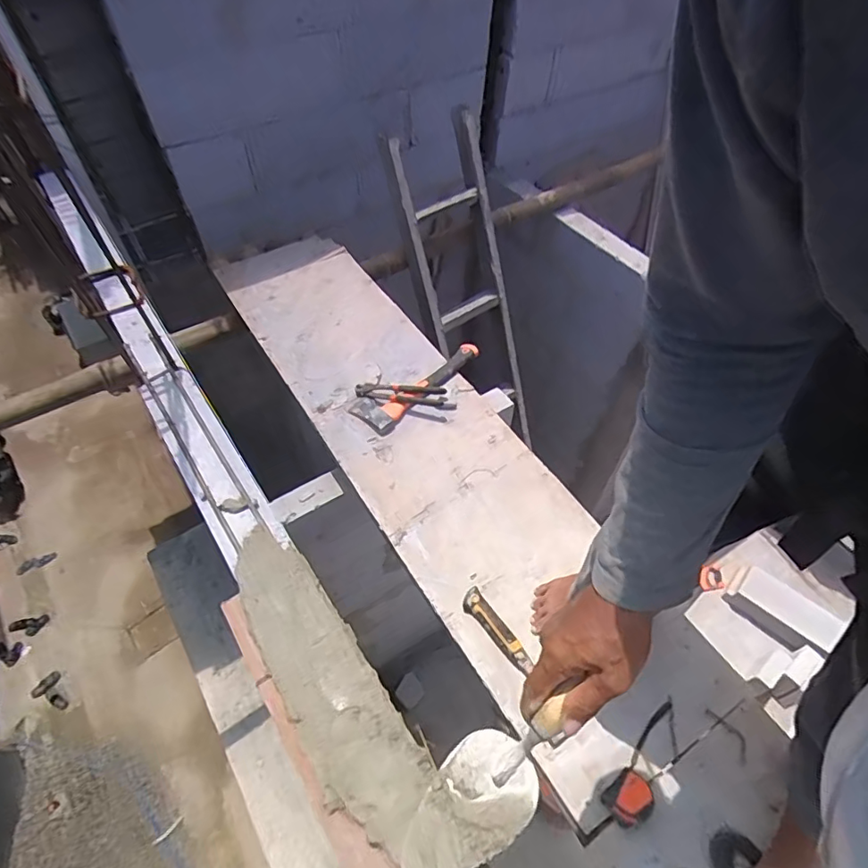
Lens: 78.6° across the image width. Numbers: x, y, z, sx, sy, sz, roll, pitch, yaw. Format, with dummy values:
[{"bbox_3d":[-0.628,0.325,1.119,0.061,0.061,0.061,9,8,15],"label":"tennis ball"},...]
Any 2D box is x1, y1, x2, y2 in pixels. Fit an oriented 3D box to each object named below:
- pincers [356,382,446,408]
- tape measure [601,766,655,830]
[{"bbox_3d":[-0.083,-0.099,1.265,0.214,0.023,0.054,7,53,5],"label":"pincers"},{"bbox_3d":[0.297,0.550,0.800,0.075,0.034,0.070,-25,57,-18],"label":"tape measure"}]

